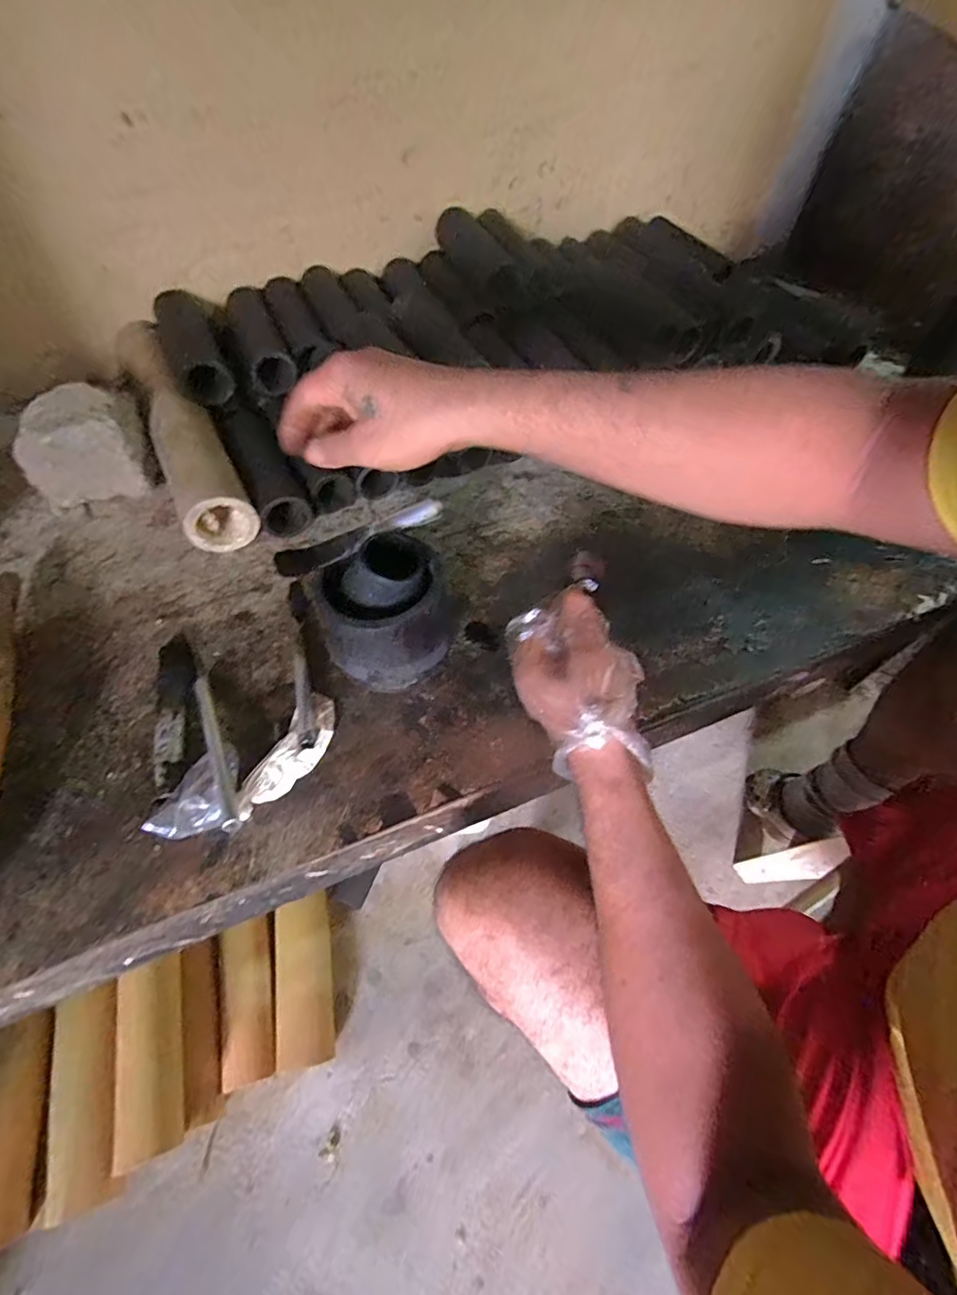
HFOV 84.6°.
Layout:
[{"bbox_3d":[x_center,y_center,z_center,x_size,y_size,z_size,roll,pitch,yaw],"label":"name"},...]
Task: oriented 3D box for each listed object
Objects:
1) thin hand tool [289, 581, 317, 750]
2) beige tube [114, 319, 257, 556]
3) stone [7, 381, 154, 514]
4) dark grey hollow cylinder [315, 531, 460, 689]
[{"bbox_3d":[-0.162,0.013,0.483,0.019,0.025,0.172,-9,57,-9],"label":"thin hand tool"},{"bbox_3d":[-0.356,-0.264,0.637,0.079,0.084,0.370,-24,60,-18],"label":"beige tube"},{"bbox_3d":[-0.449,-0.231,0.607,0.125,0.102,0.092,-13,57,-11],"label":"stone"},{"bbox_3d":[-0.075,-0.024,0.448,0.105,0.125,0.084,-12,55,-9],"label":"dark grey hollow cylinder"}]

